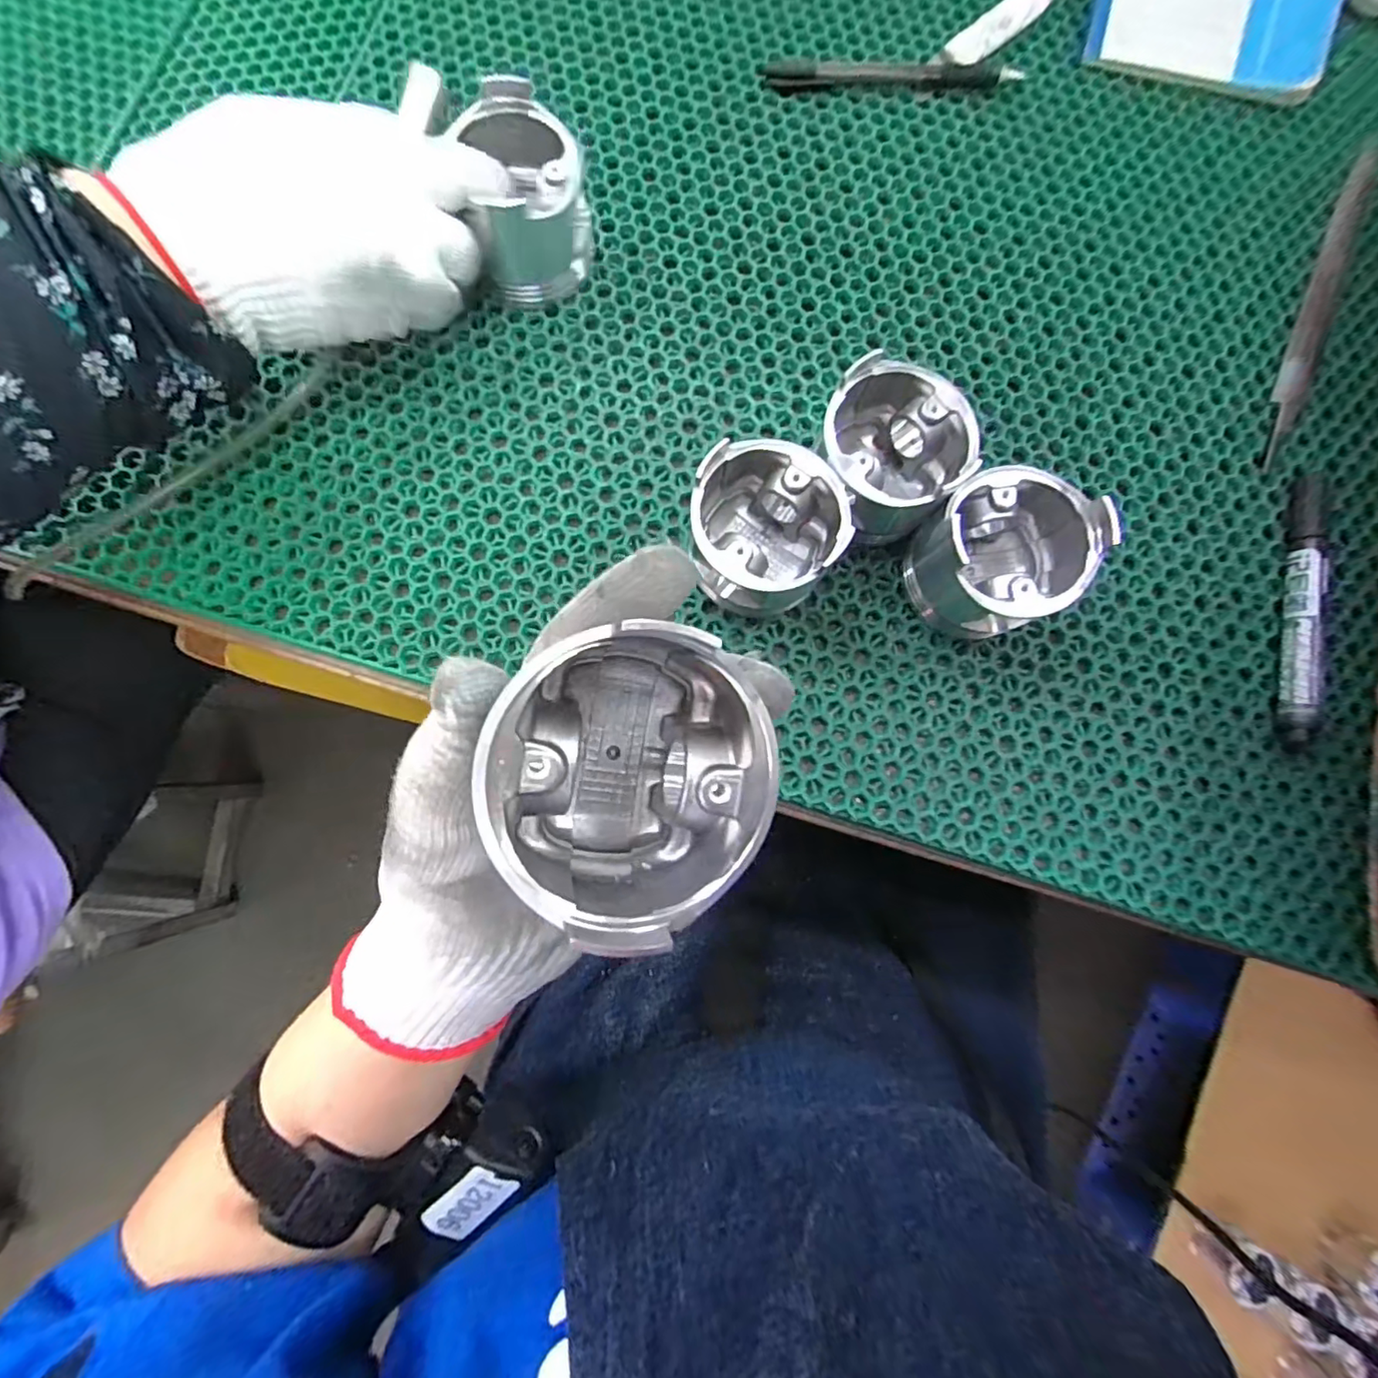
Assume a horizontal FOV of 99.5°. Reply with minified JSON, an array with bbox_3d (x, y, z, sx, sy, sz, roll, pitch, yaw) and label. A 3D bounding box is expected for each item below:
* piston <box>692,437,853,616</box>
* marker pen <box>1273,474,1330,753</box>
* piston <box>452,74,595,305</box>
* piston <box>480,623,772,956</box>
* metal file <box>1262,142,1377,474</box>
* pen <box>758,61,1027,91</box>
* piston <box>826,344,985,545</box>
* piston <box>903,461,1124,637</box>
[{"bbox_3d":[0.034,-0.073,0.280,0.069,0.057,0.068,0,82,-2],"label":"piston"},{"bbox_3d":[0.324,-0.044,0.305,0.020,0.015,0.153,13,82,0],"label":"marker pen"},{"bbox_3d":[-0.082,-0.256,0.304,0.064,0.058,0.075,3,82,-1],"label":"piston"},{"bbox_3d":[-0.012,0.023,0.151,0.068,0.052,0.072,0,82,-2],"label":"piston"},{"bbox_3d":[0.368,-0.226,0.339,0.022,0.006,0.225,23,82,1],"label":"metal file"},{"bbox_3d":[0.123,-0.371,0.352,0.154,0.007,0.017,-1,82,-2],"label":"pen"},{"bbox_3d":[0.096,-0.112,0.286,0.069,0.057,0.063,0,82,-2],"label":"piston"},{"bbox_3d":[0.147,-0.063,0.278,0.069,0.061,0.067,0,82,-2],"label":"piston"}]

